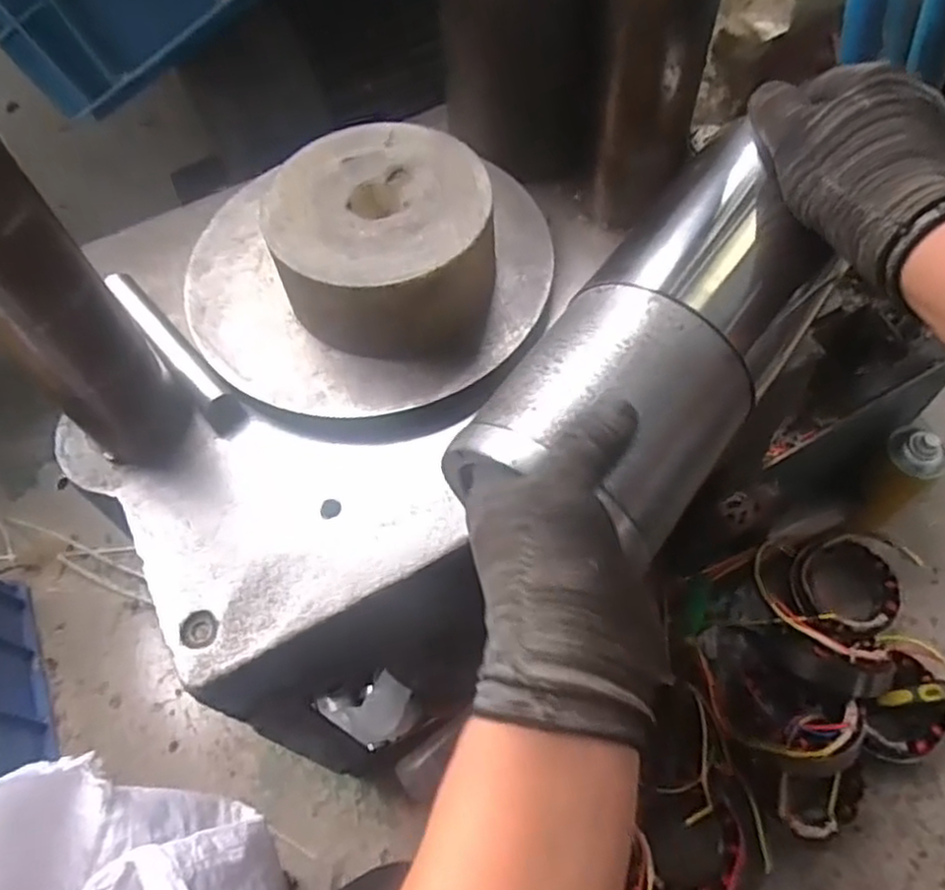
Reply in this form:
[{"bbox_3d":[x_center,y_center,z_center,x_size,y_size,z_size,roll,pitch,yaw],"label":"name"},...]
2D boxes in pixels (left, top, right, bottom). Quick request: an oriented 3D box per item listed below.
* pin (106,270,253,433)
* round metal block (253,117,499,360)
[{"bbox_3d":[-0.212,-0.068,0.502,0.023,0.016,0.163,-39,65,-17],"label":"pin"},{"bbox_3d":[-0.059,-0.134,0.482,0.140,0.072,0.159,-20,60,-7],"label":"round metal block"}]

